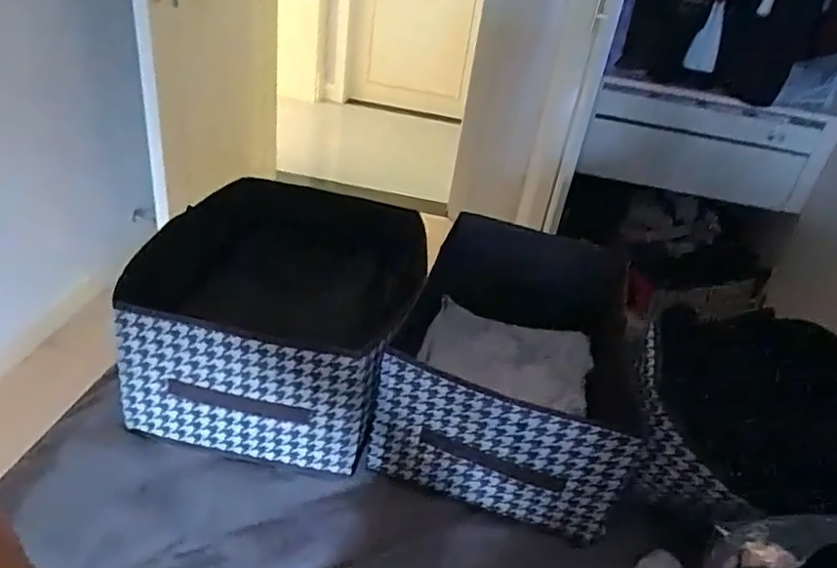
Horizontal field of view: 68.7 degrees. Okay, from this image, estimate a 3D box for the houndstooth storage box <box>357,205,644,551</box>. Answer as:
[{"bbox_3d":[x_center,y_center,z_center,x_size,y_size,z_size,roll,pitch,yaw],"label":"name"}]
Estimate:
[{"bbox_3d":[0.143,0.086,0.853,0.301,0.191,0.429,15,33,11],"label":"houndstooth storage box"}]

